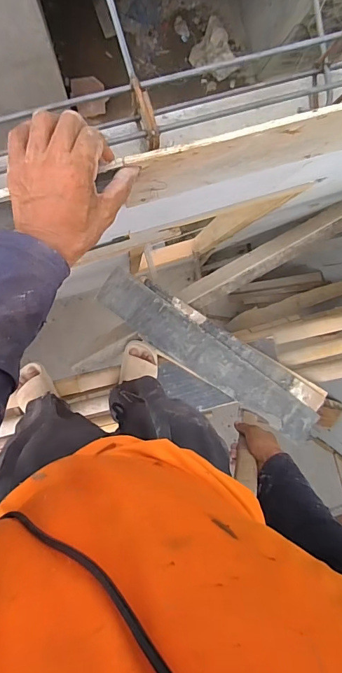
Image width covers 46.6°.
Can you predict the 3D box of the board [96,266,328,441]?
[{"bbox_3d":[0.160,0.064,1.403,0.907,0.055,0.205,33,91,-8],"label":"board"}]

